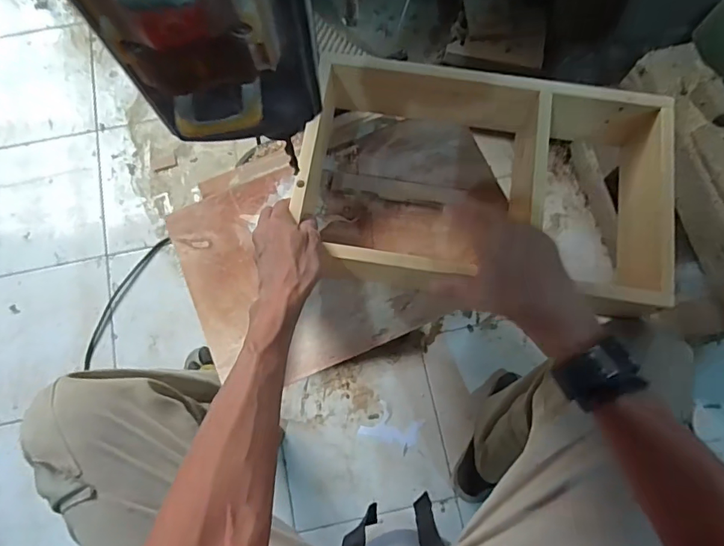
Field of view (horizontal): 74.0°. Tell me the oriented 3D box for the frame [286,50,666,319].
[{"bbox_3d":[0.129,-0.100,0.536,0.379,0.097,0.243,8,76,3],"label":"frame"}]

